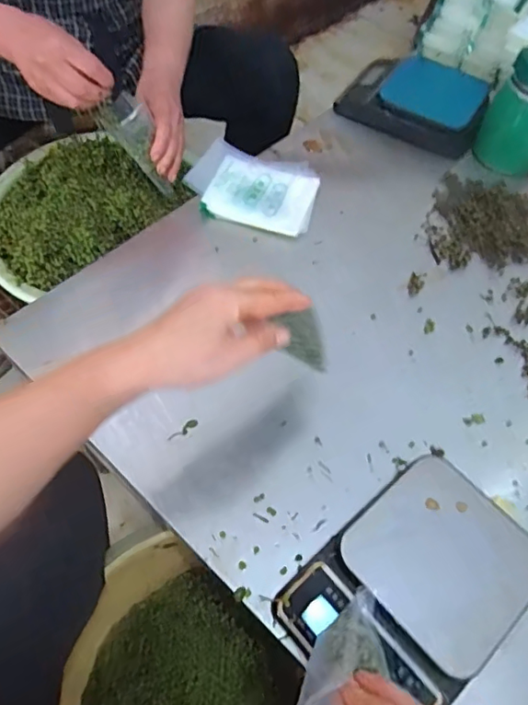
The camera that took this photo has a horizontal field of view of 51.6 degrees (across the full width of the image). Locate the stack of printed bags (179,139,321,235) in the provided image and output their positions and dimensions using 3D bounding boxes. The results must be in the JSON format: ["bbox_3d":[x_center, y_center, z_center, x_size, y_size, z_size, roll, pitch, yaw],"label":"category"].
[{"bbox_3d":[-0.015,-0.238,0.784,0.175,0.030,0.142,10,58,3],"label":"stack of printed bags"}]

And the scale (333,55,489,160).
[{"bbox_3d":[0.250,-0.420,0.903,0.226,0.041,0.177,22,59,11],"label":"scale"}]

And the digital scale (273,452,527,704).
[{"bbox_3d":[0.134,0.211,0.492,0.208,0.060,0.149,-36,66,-23],"label":"digital scale"}]

